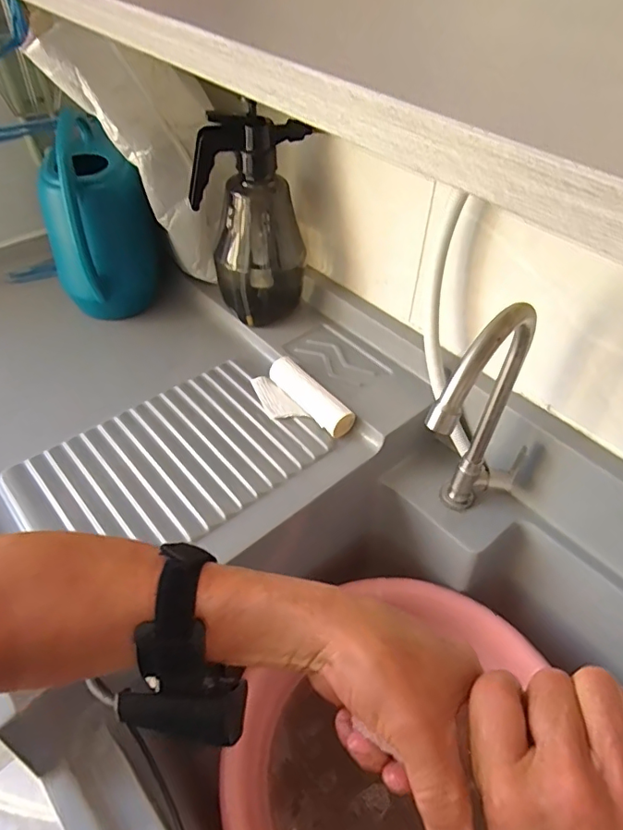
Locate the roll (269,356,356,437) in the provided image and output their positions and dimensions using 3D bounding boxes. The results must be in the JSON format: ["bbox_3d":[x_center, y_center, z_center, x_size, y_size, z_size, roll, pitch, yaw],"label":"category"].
[{"bbox_3d":[-0.002,-0.025,0.650,0.035,0.033,0.125,-31,56,-24],"label":"roll"}]

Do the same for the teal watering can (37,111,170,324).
[{"bbox_3d":[-0.286,-0.260,0.698,0.144,0.218,0.150,-22,53,-19],"label":"teal watering can"}]

